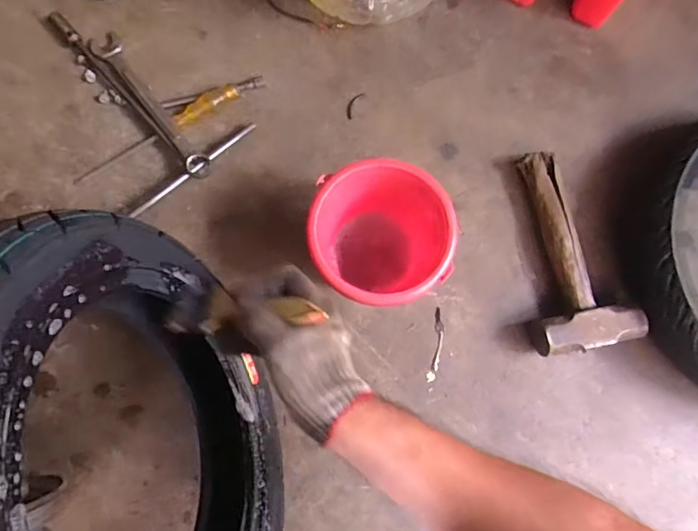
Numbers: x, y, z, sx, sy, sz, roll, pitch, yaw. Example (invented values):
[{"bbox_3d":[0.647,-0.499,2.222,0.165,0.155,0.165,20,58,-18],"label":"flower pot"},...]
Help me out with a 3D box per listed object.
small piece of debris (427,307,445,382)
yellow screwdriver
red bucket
[{"bbox_3d":[0.108,0.098,0.573,0.013,0.004,0.089,10,79,1],"label":"small piece of debris"},{"bbox_3d":[-0.233,-0.182,0.603,0.272,0.024,0.026,-31,81,-7],"label":"yellow screwdriver"},{"bbox_3d":[0.033,-0.026,0.528,0.147,0.138,0.139,17,79,2],"label":"red bucket"}]

